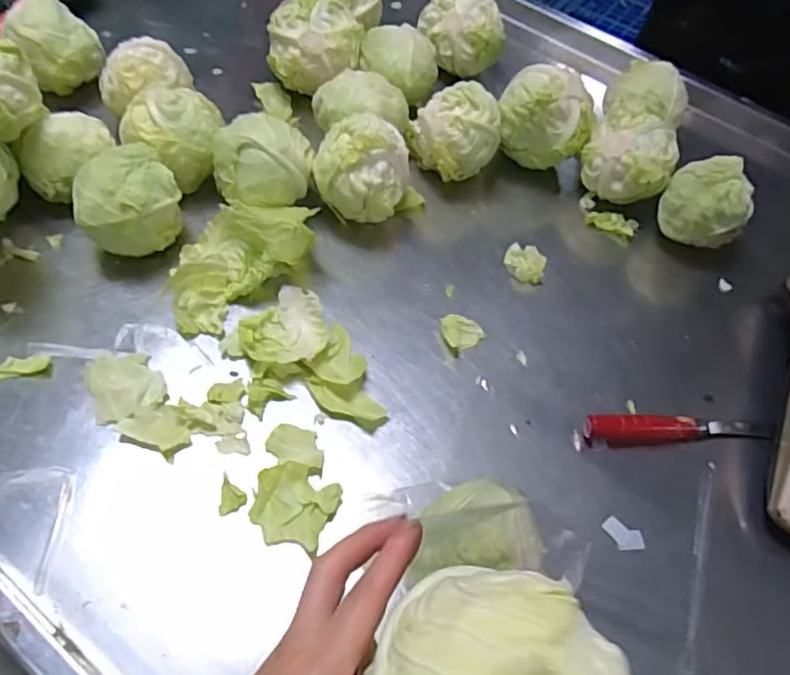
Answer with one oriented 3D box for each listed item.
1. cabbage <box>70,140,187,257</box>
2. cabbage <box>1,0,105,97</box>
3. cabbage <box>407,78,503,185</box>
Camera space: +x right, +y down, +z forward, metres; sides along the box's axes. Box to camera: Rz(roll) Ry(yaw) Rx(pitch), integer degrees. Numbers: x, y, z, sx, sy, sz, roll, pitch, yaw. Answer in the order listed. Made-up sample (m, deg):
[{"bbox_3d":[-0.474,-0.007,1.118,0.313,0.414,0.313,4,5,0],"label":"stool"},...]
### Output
[{"bbox_3d":[-0.287,-0.139,0.675,0.105,0.108,0.091,-20,60,-19],"label":"cabbage"},{"bbox_3d":[-0.442,-0.379,0.807,0.106,0.095,0.088,-28,63,-22],"label":"cabbage"},{"bbox_3d":[0.078,-0.257,0.776,0.107,0.087,0.091,-7,57,-12],"label":"cabbage"}]

